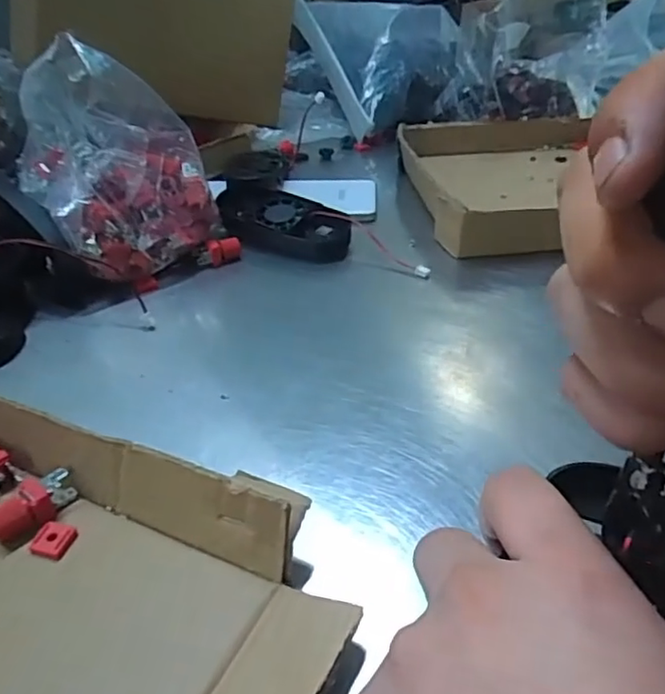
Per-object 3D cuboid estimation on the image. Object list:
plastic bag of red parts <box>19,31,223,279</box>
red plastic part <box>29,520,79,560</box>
[{"bbox_3d":[-0.138,-0.122,0.404,0.115,0.122,0.085,-24,40,-27],"label":"plastic bag of red parts"},{"bbox_3d":[-0.109,0.075,0.238,0.015,0.004,0.015,7,36,13],"label":"red plastic part"}]

